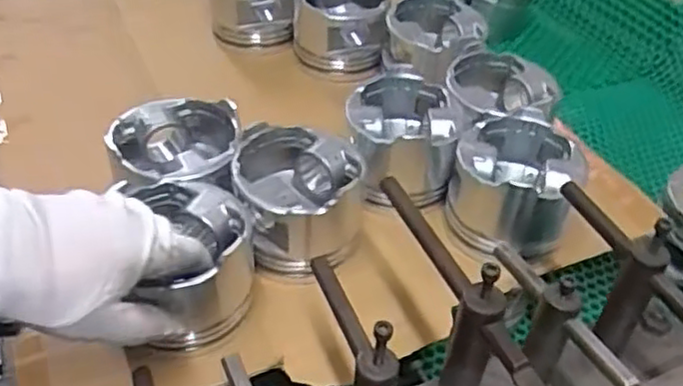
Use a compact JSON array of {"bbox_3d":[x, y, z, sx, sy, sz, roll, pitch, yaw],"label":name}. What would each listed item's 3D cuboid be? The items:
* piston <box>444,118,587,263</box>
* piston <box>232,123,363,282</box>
[{"bbox_3d":[0.144,-0.004,0.584,0.101,0.075,0.102,2,42,-2],"label":"piston"},{"bbox_3d":[-0.034,0.004,0.541,0.097,0.072,0.101,3,42,-1],"label":"piston"}]

